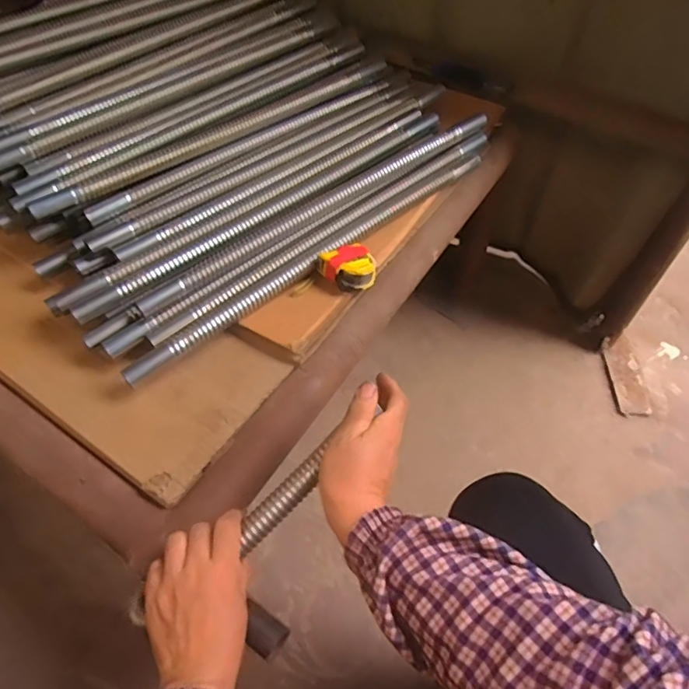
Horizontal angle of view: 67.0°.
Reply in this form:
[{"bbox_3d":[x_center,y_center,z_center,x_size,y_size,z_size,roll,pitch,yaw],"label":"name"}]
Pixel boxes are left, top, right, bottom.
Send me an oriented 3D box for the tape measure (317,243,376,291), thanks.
[{"bbox_3d":[0.006,-0.094,0.635,0.061,0.034,0.050,-26,58,-17],"label":"tape measure"}]

